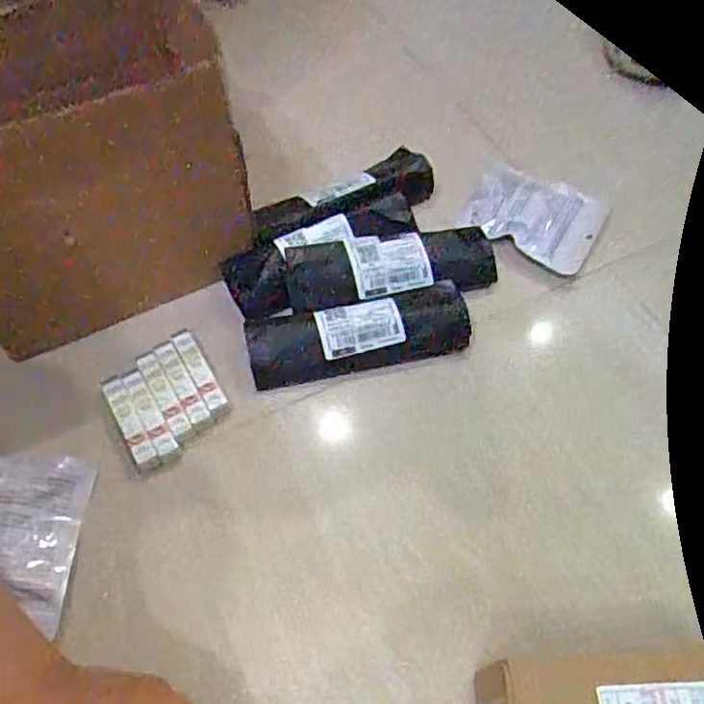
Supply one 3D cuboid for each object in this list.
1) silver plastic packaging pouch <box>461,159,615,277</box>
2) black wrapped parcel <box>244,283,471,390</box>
[{"bbox_3d":[0.194,-0.149,0.680,0.133,0.016,0.117,27,61,16],"label":"silver plastic packaging pouch"},{"bbox_3d":[0.006,-0.017,0.597,0.207,0.038,0.068,-8,57,-5],"label":"black wrapped parcel"}]

